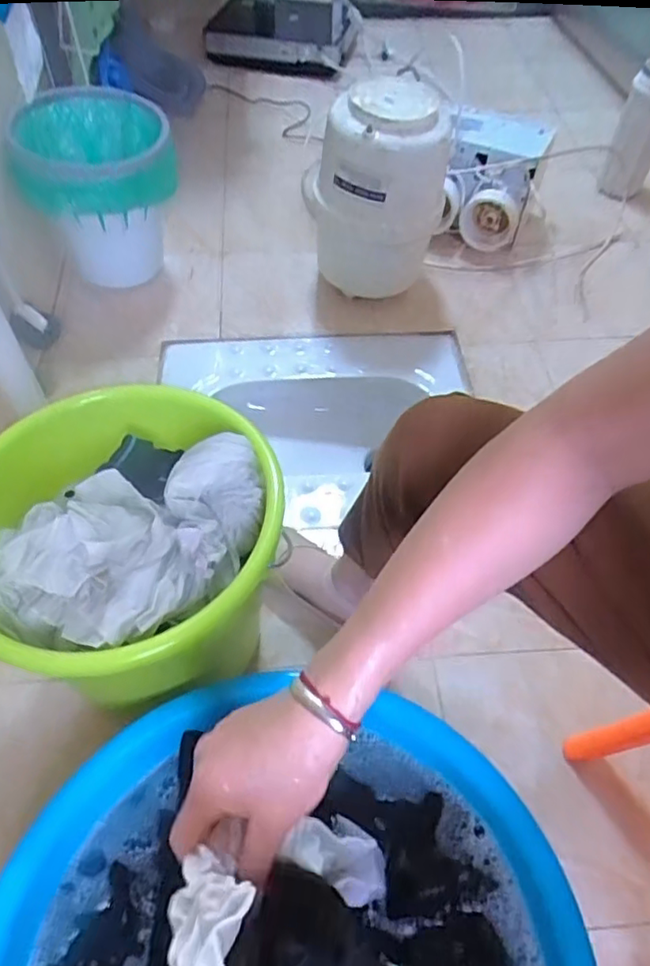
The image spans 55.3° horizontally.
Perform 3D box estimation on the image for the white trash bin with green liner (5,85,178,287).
[{"bbox_3d":[-0.394,-0.523,1.132,0.258,0.253,0.235,-9,55,-6],"label":"white trash bin with green liner"}]

